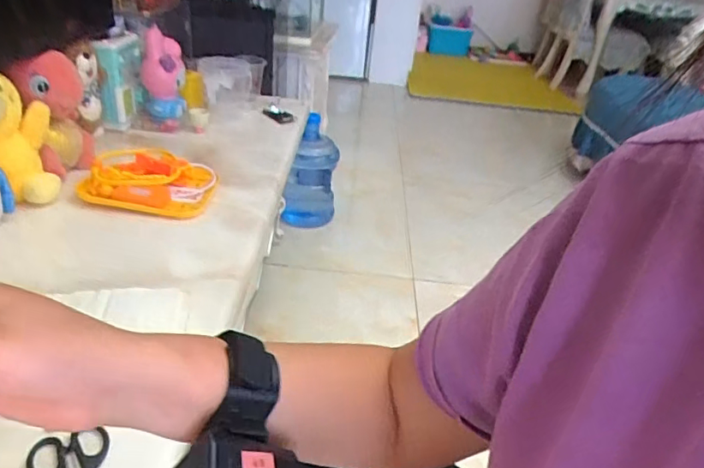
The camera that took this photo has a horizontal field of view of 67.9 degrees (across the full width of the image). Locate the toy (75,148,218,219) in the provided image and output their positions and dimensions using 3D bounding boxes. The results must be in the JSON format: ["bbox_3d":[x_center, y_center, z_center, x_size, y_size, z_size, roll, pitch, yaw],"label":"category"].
[{"bbox_3d":[-0.345,-0.092,0.901,0.203,0.046,0.133,5,29,-4],"label":"toy"}]

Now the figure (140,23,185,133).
[{"bbox_3d":[-0.395,-0.318,1.098,0.091,0.193,0.082,-5,31,-21],"label":"figure"}]

